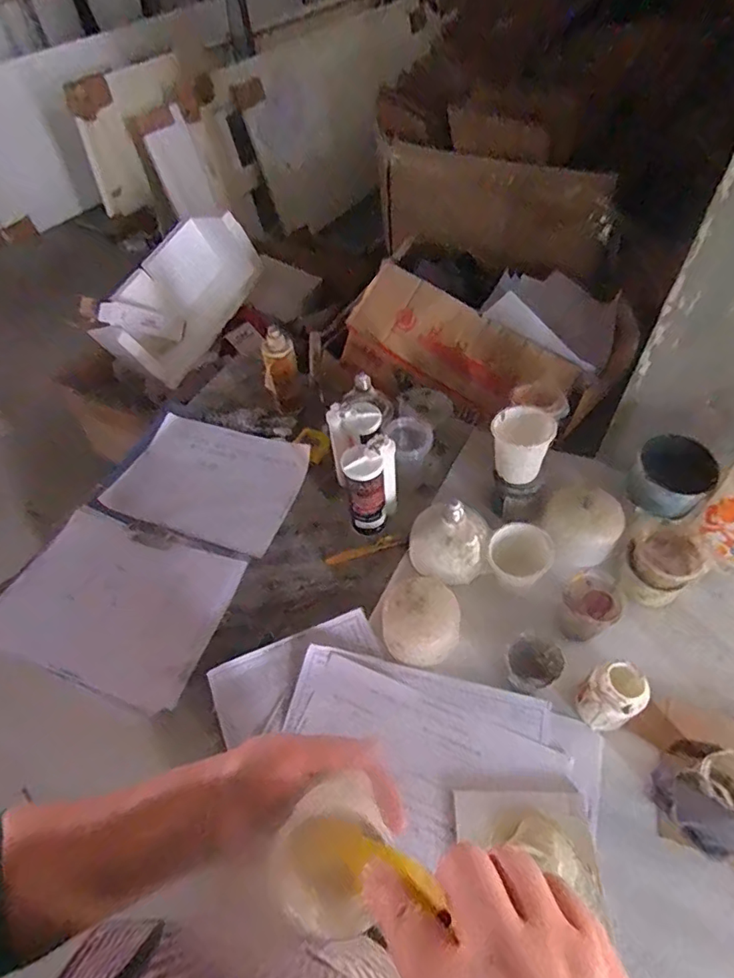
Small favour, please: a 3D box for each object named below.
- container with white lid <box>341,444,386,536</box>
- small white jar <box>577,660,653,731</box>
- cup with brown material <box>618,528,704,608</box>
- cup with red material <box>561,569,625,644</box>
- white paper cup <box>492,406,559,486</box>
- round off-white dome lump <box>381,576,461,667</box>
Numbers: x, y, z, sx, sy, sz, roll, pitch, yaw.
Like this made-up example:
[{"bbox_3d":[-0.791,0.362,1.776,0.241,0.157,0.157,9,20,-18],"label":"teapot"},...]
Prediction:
[{"bbox_3d":[-0.002,0.003,0.723,0.054,0.144,0.055,-5,52,0],"label":"container with white lid"},{"bbox_3d":[0.265,0.227,0.566,0.058,0.083,0.060,-29,56,-17],"label":"small white jar"},{"bbox_3d":[0.369,0.104,0.661,0.073,0.086,0.072,-2,53,2],"label":"cup with brown material"},{"bbox_3d":[0.266,0.151,0.631,0.072,0.078,0.066,-33,58,-20],"label":"cup with red material"},{"bbox_3d":[0.204,-0.059,0.691,0.078,0.073,0.083,20,57,18],"label":"white paper cup"},{"bbox_3d":[0.067,0.166,0.648,0.091,0.086,0.091,-2,53,2],"label":"round off-white dome lump"}]

